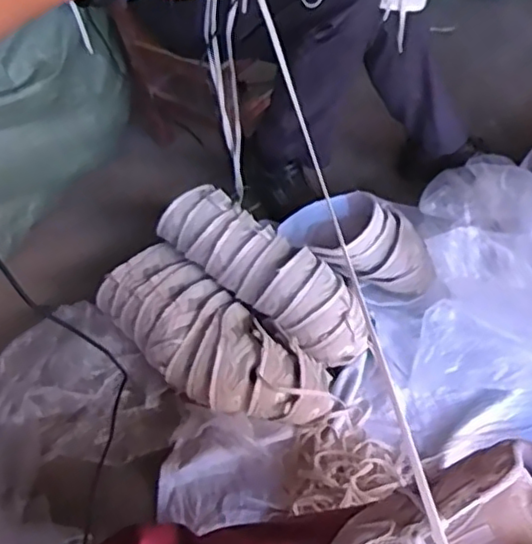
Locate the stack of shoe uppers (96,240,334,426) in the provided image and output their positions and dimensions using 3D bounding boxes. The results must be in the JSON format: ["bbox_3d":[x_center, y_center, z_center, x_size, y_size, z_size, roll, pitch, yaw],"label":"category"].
[{"bbox_3d":[-0.096,0.109,1.051,0.441,0.082,0.190,34,63,26],"label":"stack of shoe uppers"}]

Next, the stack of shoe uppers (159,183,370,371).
[{"bbox_3d":[-0.003,0.002,1.096,0.417,0.115,0.122,34,63,26],"label":"stack of shoe uppers"}]

